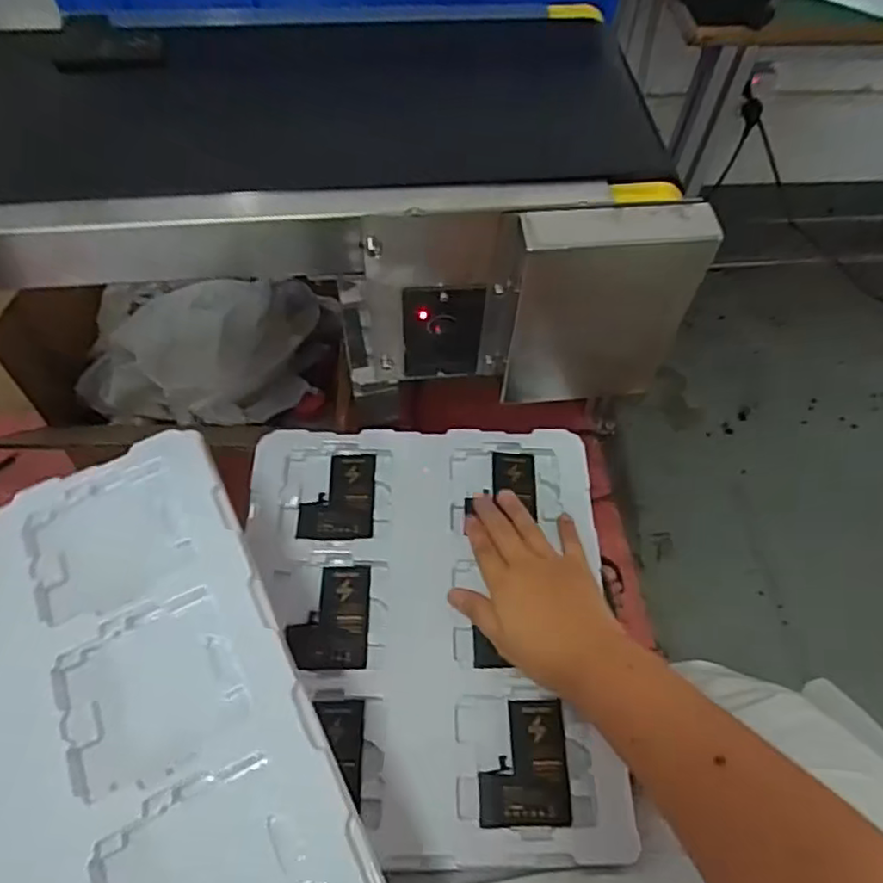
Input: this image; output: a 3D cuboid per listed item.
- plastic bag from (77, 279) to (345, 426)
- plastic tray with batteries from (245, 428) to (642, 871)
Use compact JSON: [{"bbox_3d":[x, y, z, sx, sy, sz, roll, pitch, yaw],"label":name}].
[{"bbox_3d":[-0.314,-0.124,0.858,0.331,0.113,0.198,6,59,1],"label":"plastic bag"},{"bbox_3d":[-0.010,0.130,0.486,0.267,0.017,0.311,0,59,-2],"label":"plastic tray with batteries"}]

